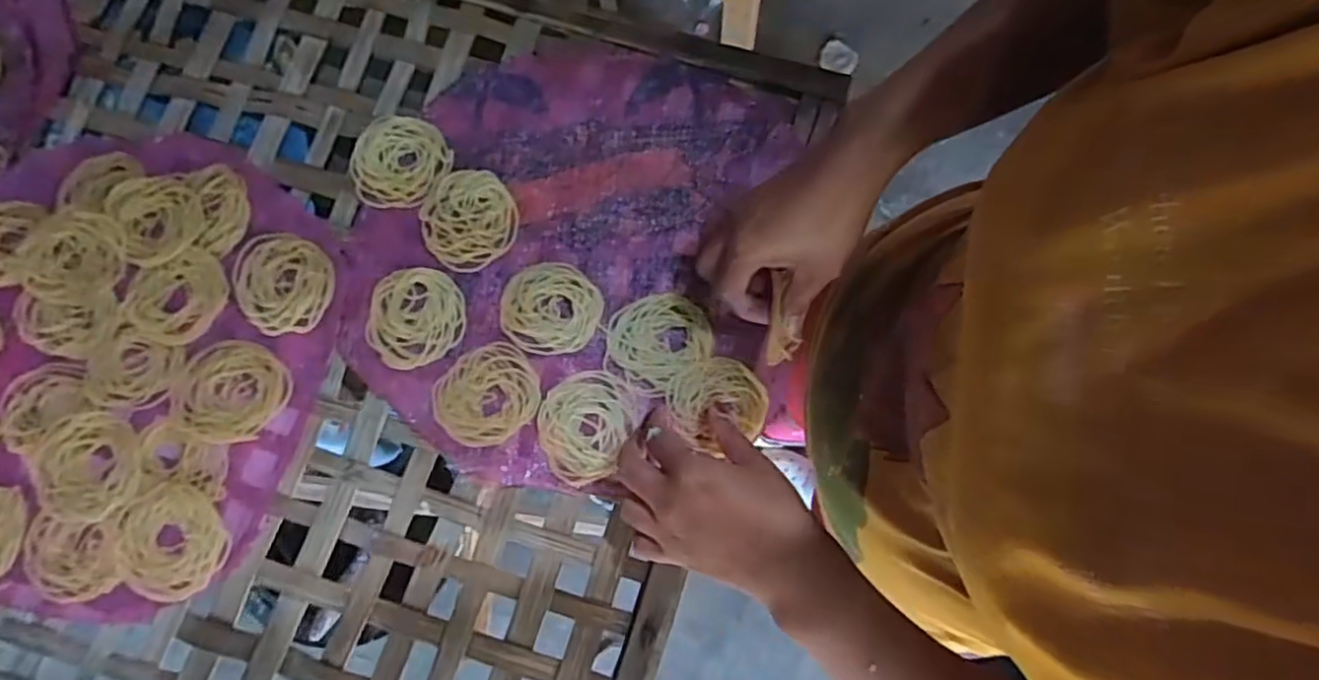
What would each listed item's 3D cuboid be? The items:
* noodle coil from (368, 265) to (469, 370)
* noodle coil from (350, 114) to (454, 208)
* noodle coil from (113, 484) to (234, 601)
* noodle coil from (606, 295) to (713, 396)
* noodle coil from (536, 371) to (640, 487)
[{"bbox_3d":[-0.176,-0.017,0.490,0.070,0.005,0.069,0,77,1],"label":"noodle coil"},{"bbox_3d":[-0.195,-0.136,0.517,0.073,0.005,0.073,0,77,1],"label":"noodle coil"},{"bbox_3d":[-0.329,0.136,0.461,0.071,0.008,0.069,0,77,1],"label":"noodle coil"},{"bbox_3d":[-0.002,-0.002,0.484,0.073,0.005,0.063,-39,79,-7],"label":"noodle coil"},{"bbox_3d":[-0.052,0.058,0.471,0.061,0.004,0.075,25,79,7],"label":"noodle coil"}]

